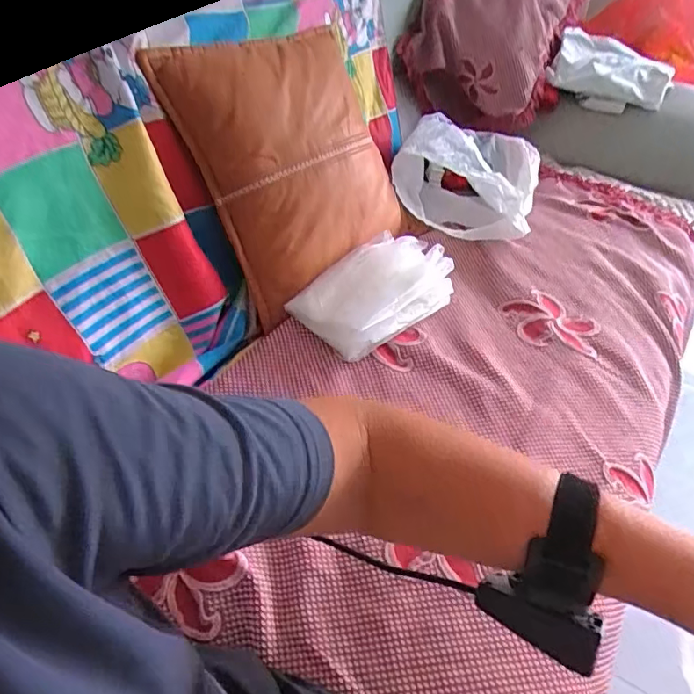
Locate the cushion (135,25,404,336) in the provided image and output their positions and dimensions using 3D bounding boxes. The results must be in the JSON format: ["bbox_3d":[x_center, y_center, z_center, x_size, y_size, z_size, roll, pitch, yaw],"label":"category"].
[{"bbox_3d":[-0.092,-0.298,0.829,0.317,0.393,0.088,-36,22,-26],"label":"cushion"}]

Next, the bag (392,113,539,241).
[{"bbox_3d":[0.241,-0.346,1.047,0.261,0.123,0.292,15,46,12],"label":"bag"}]

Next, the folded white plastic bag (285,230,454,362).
[{"bbox_3d":[0.036,-0.090,0.809,0.229,0.079,0.150,-30,54,-29],"label":"folded white plastic bag"}]

